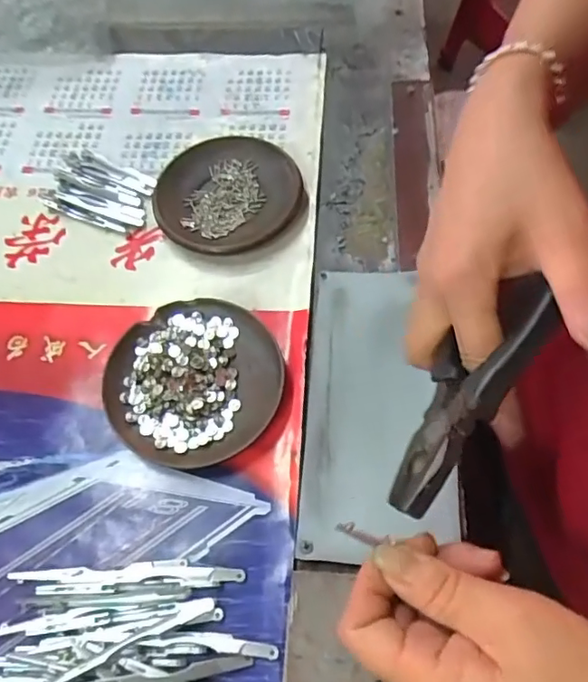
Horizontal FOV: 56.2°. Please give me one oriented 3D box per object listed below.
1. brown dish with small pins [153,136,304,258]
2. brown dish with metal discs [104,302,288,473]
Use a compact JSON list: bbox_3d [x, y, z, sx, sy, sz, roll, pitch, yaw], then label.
[{"bbox_3d":[-0.053,-0.117,0.432,0.109,0.023,0.115,-1,63,3],"label":"brown dish with small pins"},{"bbox_3d":[-0.067,0.025,0.369,0.113,0.016,0.116,-1,63,3],"label":"brown dish with metal discs"}]

